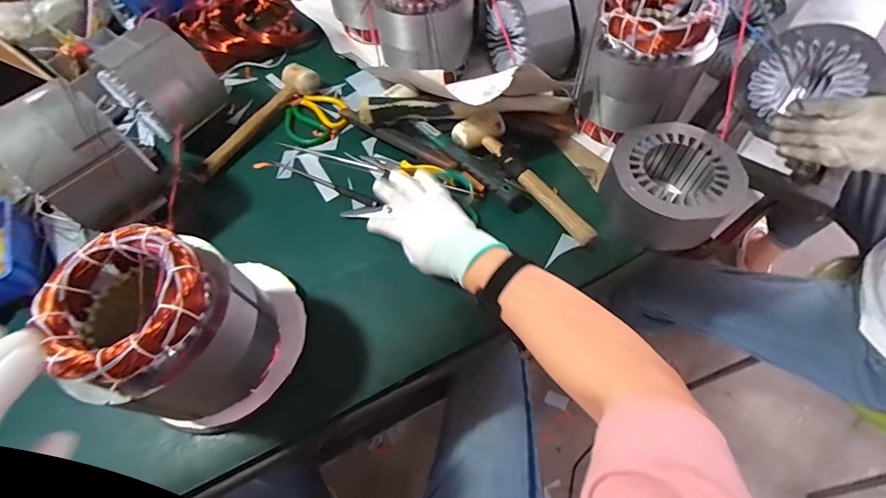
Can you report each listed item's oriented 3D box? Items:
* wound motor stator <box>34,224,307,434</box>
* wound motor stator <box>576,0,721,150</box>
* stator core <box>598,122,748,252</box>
[{"bbox_3d":[-0.248,0.084,0.408,0.147,0.179,0.149,-1,61,2],"label":"wound motor stator"},{"bbox_3d":[0.275,-0.255,0.583,0.151,0.176,0.138,26,65,16],"label":"wound motor stator"},{"bbox_3d":[0.292,-0.082,0.549,0.150,0.083,0.159,20,64,13],"label":"stator core"}]

